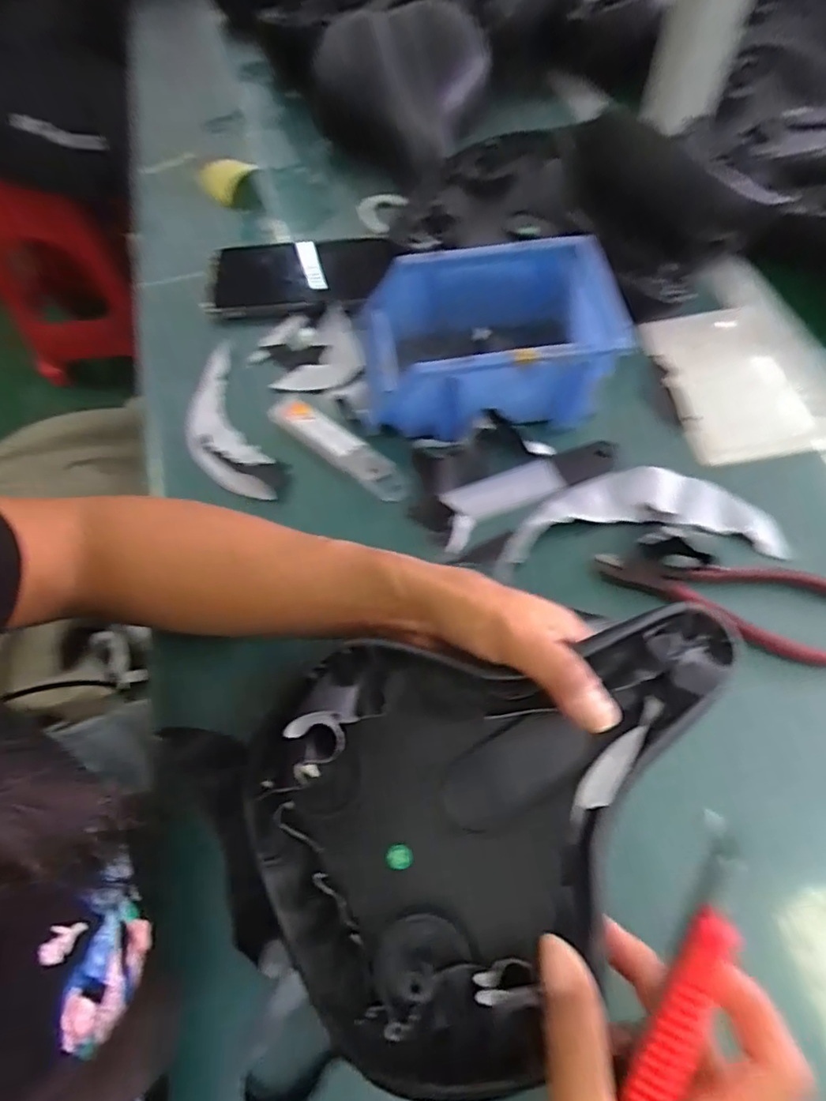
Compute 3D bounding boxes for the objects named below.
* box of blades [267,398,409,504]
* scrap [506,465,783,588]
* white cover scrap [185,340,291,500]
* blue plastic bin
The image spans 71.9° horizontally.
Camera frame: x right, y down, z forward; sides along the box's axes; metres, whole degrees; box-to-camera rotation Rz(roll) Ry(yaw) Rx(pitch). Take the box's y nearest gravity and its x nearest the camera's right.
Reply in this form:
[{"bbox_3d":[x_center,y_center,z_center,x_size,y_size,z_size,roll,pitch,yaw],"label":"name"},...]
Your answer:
[{"bbox_3d":[-0.056,-0.078,0.422,0.125,0.011,0.029,38,70,21],"label":"box of blades"},{"bbox_3d":[0.147,-0.025,0.378,0.185,0.015,0.076,-6,62,0],"label":"scrap"},{"bbox_3d":[-0.148,-0.098,0.445,0.058,0.016,0.167,-26,63,-10],"label":"white cover scrap"},{"bbox_3d":[0.065,-0.156,0.421,0.200,0.070,0.121,-7,62,0],"label":"blue plastic bin"}]

